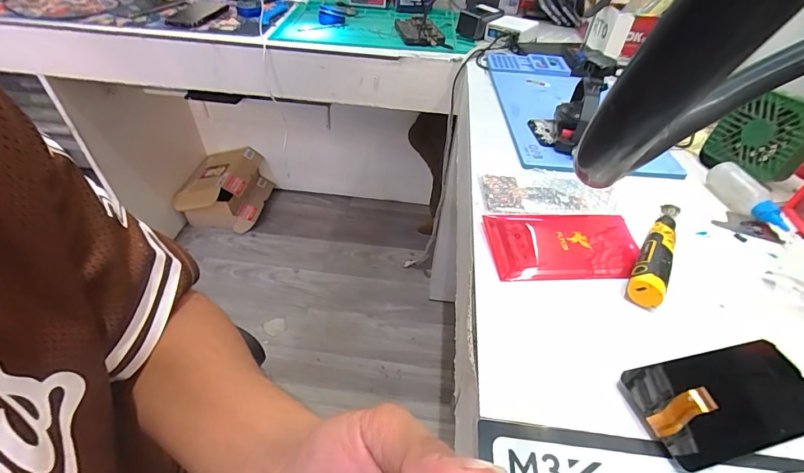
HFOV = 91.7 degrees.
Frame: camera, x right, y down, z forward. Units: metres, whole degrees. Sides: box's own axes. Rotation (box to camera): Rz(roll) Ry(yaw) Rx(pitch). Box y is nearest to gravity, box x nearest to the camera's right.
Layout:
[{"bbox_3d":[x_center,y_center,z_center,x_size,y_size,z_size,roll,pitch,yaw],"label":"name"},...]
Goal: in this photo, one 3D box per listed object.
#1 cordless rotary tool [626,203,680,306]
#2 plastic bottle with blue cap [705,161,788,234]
[{"bbox_3d":[0.265,0.009,0.400,0.030,0.029,0.163,29,49,24],"label":"cordless rotary tool"},{"bbox_3d":[0.418,-0.049,0.472,0.034,0.042,0.100,0,44,-4],"label":"plastic bottle with blue cap"}]

